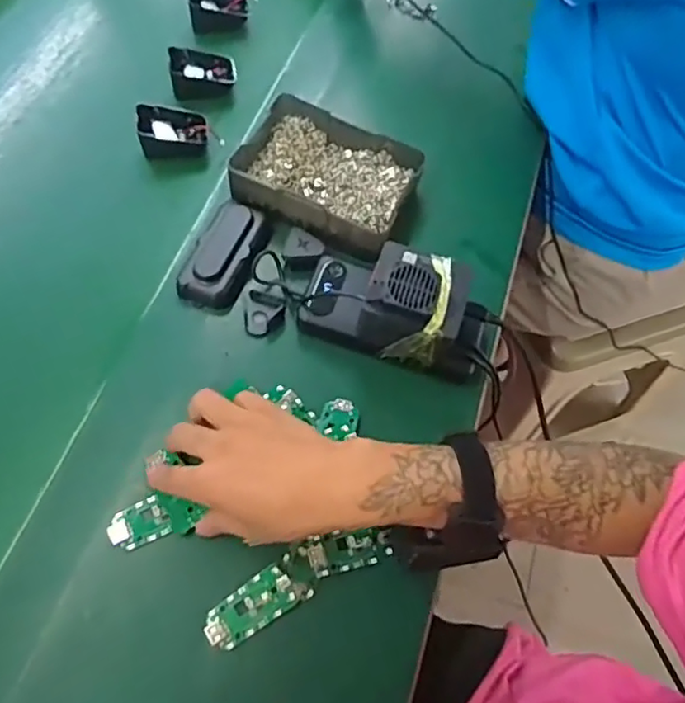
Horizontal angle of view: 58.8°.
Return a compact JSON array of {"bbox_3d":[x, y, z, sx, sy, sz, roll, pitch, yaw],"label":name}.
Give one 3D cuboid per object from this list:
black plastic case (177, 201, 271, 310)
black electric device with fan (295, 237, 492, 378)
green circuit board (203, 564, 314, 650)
[{"bbox_3d":[-0.104,-0.088,0.540,0.049,0.022,0.102,18,63,6],"label":"black plastic case"},{"bbox_3d":[0.045,-0.040,0.500,0.156,0.076,0.077,22,64,8],"label":"black electric device with fan"},{"bbox_3d":[-0.062,0.177,0.425,0.071,0.004,0.031,-29,68,-16],"label":"green circuit board"}]

